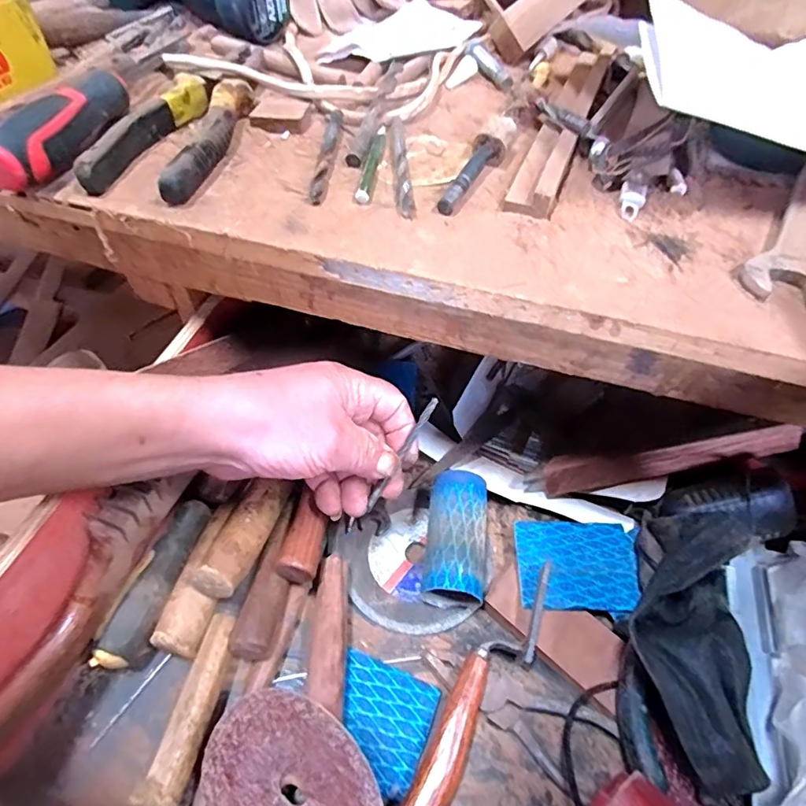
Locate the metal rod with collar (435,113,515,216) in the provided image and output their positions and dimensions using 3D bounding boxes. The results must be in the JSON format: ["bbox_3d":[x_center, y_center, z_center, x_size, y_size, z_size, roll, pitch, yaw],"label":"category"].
[{"bbox_3d":[0.044,-0.140,0.303,0.018,0.014,0.087,23,56,15],"label":"metal rod with collar"}]

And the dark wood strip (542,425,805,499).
[{"bbox_3d":[0.186,0.042,0.365,0.171,0.031,0.008,-11,26,6],"label":"dark wood strip"}]

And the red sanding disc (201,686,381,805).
[{"bbox_3d":[-0.053,0.187,0.249,0.090,0.008,0.091,-1,88,18],"label":"red sanding disc"}]

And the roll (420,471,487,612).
[{"bbox_3d":[0.035,0.088,0.343,0.037,0.034,0.084,5,53,2],"label":"roll"}]

